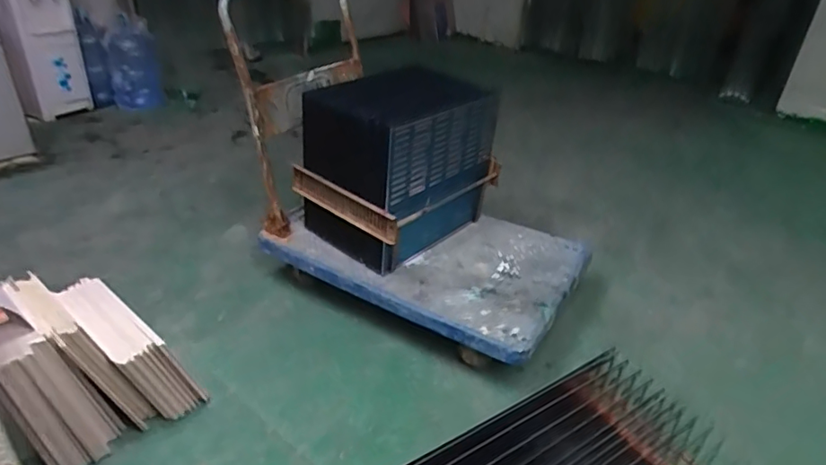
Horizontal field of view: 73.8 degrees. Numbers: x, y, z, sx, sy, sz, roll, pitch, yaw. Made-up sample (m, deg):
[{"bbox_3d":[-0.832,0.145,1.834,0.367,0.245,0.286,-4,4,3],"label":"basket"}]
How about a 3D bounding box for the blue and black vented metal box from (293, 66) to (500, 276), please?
[{"bbox_3d":[-0.043,-0.210,1.619,0.379,0.509,0.465,28,40,34],"label":"blue and black vented metal box"}]

